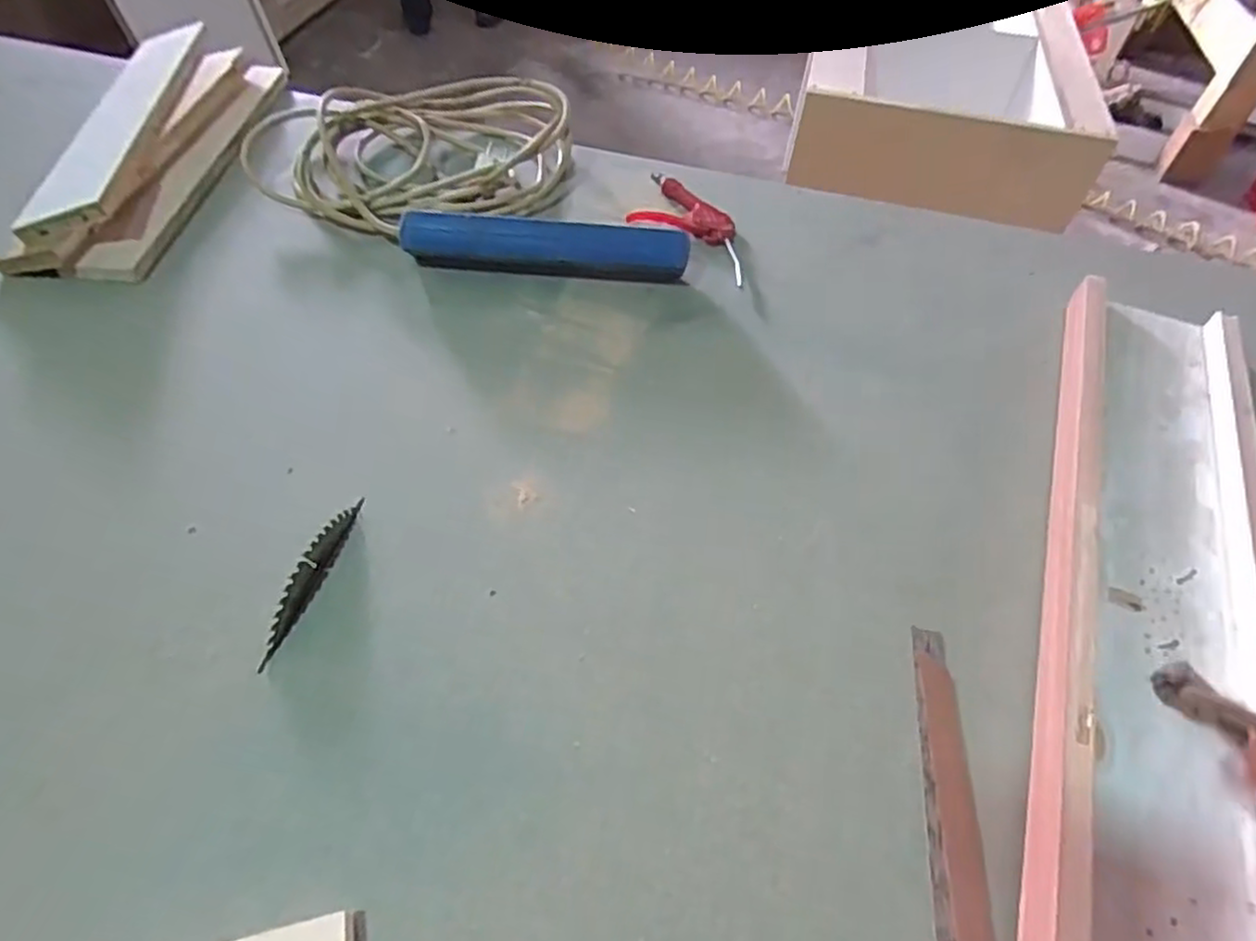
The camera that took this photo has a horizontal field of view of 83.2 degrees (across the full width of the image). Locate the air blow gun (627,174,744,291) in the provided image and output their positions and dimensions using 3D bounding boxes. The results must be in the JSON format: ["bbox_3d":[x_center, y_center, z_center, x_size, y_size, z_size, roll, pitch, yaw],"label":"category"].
[{"bbox_3d":[0.084,-0.294,0.851,0.199,0.021,0.105,36,59,22],"label":"air blow gun"}]

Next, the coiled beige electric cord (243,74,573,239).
[{"bbox_3d":[-0.238,-0.406,0.870,0.310,0.075,0.326,2,53,-3],"label":"coiled beige electric cord"}]

